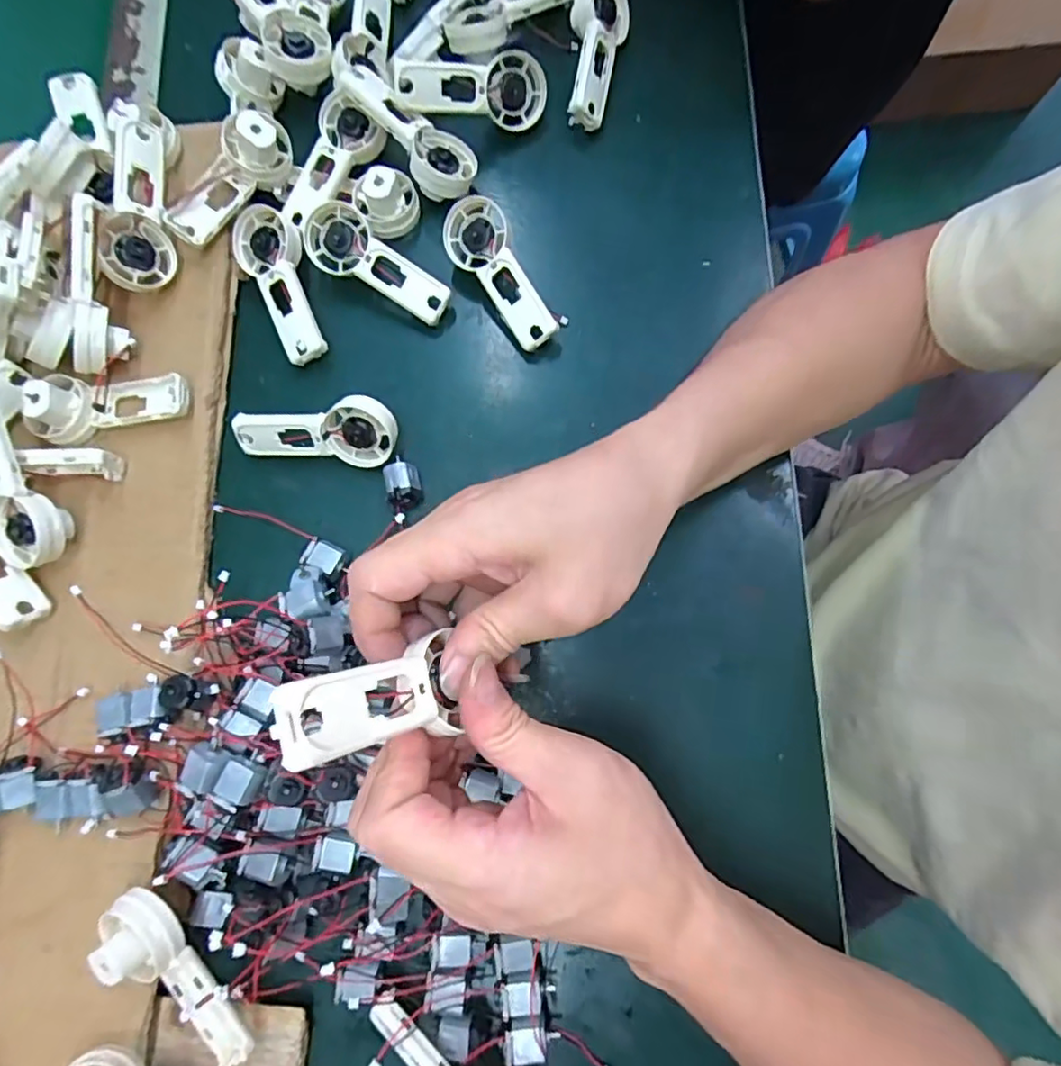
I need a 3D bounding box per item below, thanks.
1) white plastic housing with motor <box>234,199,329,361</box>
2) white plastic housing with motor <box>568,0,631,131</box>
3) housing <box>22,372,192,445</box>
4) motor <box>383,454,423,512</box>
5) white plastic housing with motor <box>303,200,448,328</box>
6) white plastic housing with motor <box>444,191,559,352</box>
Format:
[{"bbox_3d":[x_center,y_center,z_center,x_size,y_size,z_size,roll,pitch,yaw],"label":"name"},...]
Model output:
[{"bbox_3d":[-0.148,-0.152,0.361,0.039,0.025,0.095,-28,79,-2],"label":"white plastic housing with motor"},{"bbox_3d":[0.041,-0.306,0.375,0.036,0.033,0.086,8,80,4],"label":"white plastic housing with motor"},{"bbox_3d":[-0.241,-0.074,0.344,0.086,0.025,0.036,-4,79,2],"label":"housing"},{"bbox_3d":[-0.073,-0.027,0.344,0.018,0.017,0.030,-13,79,1],"label":"motor"},{"bbox_3d":[-0.094,-0.161,0.363,0.094,0.030,0.036,37,83,9],"label":"white plastic housing with motor"},{"bbox_3d":[-0.016,-0.154,0.361,0.038,0.020,0.094,-33,87,22],"label":"white plastic housing with motor"}]

